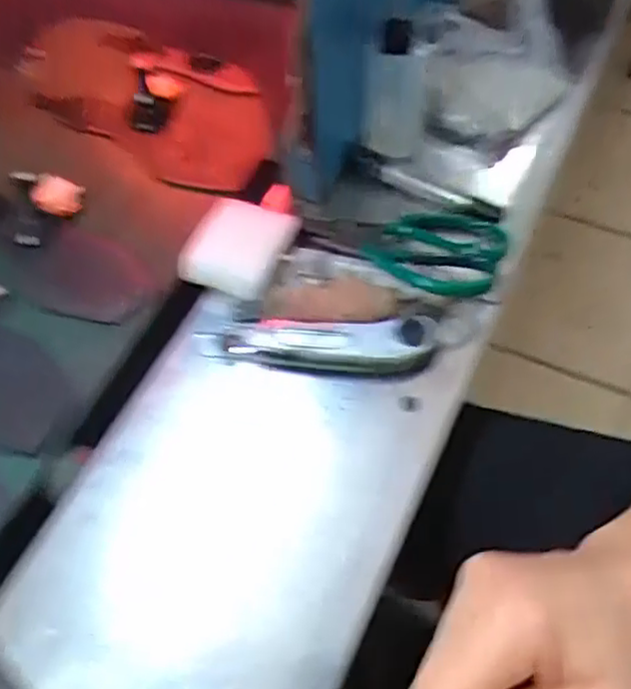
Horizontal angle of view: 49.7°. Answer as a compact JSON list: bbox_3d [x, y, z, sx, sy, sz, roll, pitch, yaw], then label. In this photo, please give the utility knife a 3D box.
[{"bbox_3d":[-0.001,-0.002,0.471,0.164,0.024,0.043,-1,59,2],"label":"utility knife"}]

